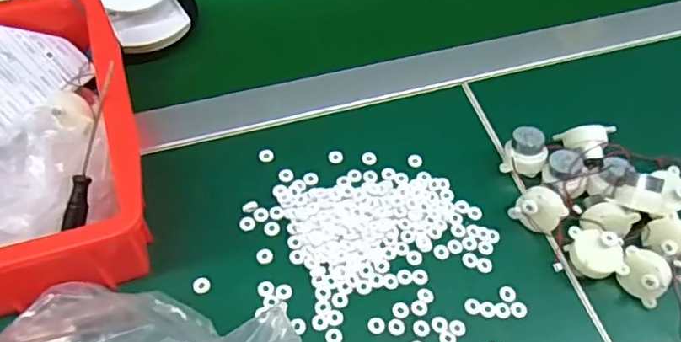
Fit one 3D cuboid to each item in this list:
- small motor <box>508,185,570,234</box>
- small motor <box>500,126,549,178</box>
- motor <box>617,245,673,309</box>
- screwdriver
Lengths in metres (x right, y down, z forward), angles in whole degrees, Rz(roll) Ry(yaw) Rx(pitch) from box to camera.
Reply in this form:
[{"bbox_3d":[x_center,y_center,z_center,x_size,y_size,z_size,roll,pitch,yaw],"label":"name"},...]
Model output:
[{"bbox_3d":[0.143,0.030,0.427,0.034,0.031,0.024,37,63,20],"label":"small motor"},{"bbox_3d":[0.141,-0.012,0.454,0.031,0.032,0.031,2,57,-3],"label":"small motor"},{"bbox_3d":[0.207,0.071,0.404,0.034,0.026,0.032,38,99,22],"label":"motor"},{"bbox_3d":[-0.158,-0.015,0.376,0.010,0.014,0.108,14,93,5],"label":"screwdriver"}]

